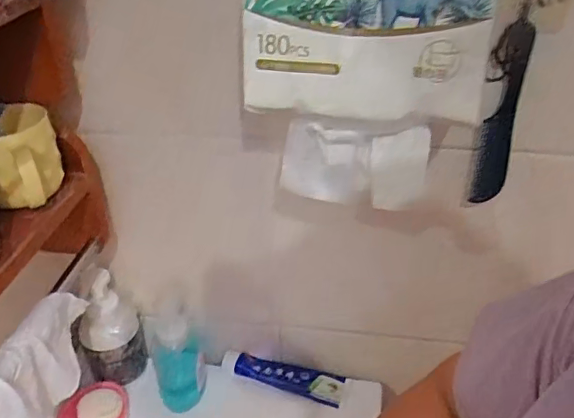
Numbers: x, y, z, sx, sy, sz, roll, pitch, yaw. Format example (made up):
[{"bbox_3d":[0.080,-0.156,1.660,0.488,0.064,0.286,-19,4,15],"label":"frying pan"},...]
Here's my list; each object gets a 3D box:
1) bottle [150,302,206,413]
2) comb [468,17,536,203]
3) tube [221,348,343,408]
[{"bbox_3d":[-0.151,0.207,0.774,0.066,0.166,0.063,-9,35,-11],"label":"bottle"},{"bbox_3d":[0.226,-0.096,0.588,0.038,0.209,0.015,0,39,5],"label":"comb"},{"bbox_3d":[-0.006,0.245,0.829,0.182,0.042,0.052,8,35,13],"label":"tube"}]

